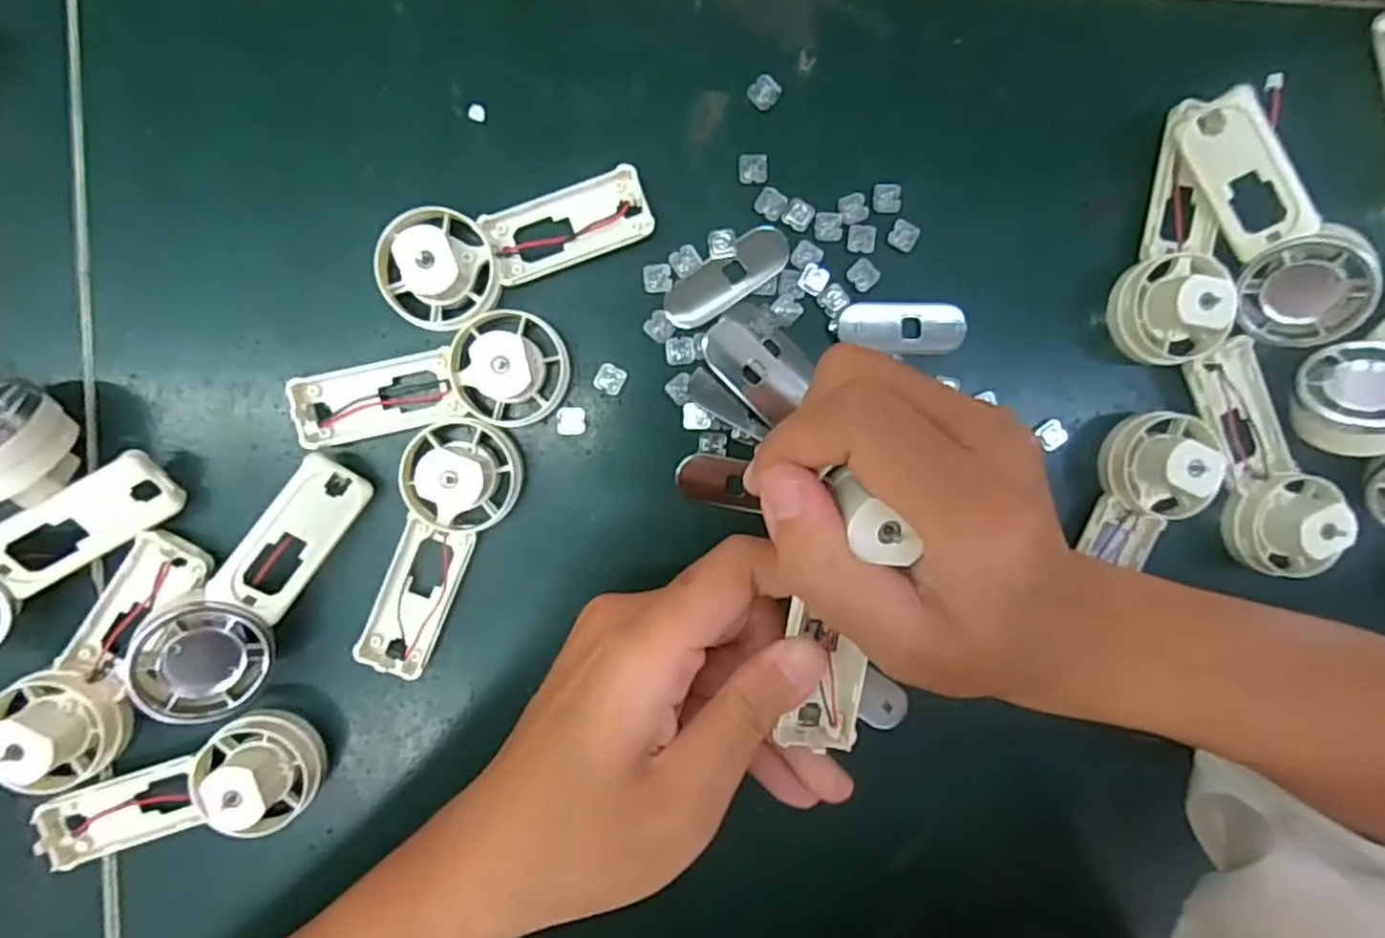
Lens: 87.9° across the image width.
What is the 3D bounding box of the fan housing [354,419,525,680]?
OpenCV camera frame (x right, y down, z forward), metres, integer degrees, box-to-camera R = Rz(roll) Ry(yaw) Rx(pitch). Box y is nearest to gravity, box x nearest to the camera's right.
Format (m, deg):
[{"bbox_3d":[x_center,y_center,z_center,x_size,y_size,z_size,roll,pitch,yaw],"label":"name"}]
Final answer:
[{"bbox_3d":[-0.088,0.028,0.253,0.038,0.019,0.091,16,93,-5],"label":"fan housing"}]

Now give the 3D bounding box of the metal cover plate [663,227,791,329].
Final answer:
[{"bbox_3d":[0.012,-0.069,0.260,0.050,0.004,0.018,-34,96,-1],"label":"metal cover plate"}]

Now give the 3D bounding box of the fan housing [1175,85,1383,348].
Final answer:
[{"bbox_3d":[0.203,-0.087,0.250,0.093,0.036,0.016,56,45,-11],"label":"fan housing"}]

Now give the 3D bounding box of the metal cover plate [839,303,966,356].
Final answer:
[{"bbox_3d":[0.078,-0.052,0.267,0.048,0.004,0.019,0,94,-4],"label":"metal cover plate"}]

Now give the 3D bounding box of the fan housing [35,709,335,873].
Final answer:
[{"bbox_3d":[-0.176,0.115,0.245,0.093,0.029,0.038,-19,95,-3],"label":"fan housing"}]

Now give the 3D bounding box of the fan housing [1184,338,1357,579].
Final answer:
[{"bbox_3d":[0.217,-0.003,0.267,0.036,0.028,0.090,-17,95,-3],"label":"fan housing"}]

